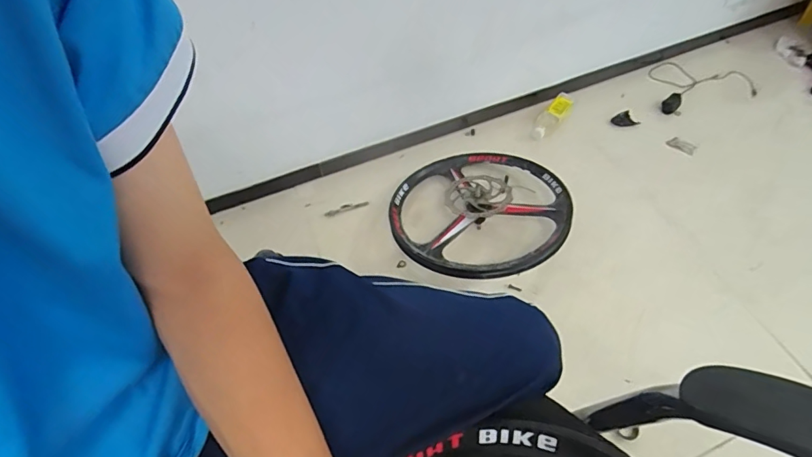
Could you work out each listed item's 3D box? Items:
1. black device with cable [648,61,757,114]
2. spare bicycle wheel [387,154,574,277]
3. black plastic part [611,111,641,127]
[{"bbox_3d":[0.884,-0.437,1.437,0.277,0.043,0.236,-2,56,1],"label":"black device with cable"},{"bbox_3d":[0.166,-0.041,1.106,0.410,0.089,0.389,-1,56,2],"label":"spare bicycle wheel"},{"bbox_3d":[0.631,-0.315,1.352,0.078,0.029,0.035,4,55,7],"label":"black plastic part"}]

